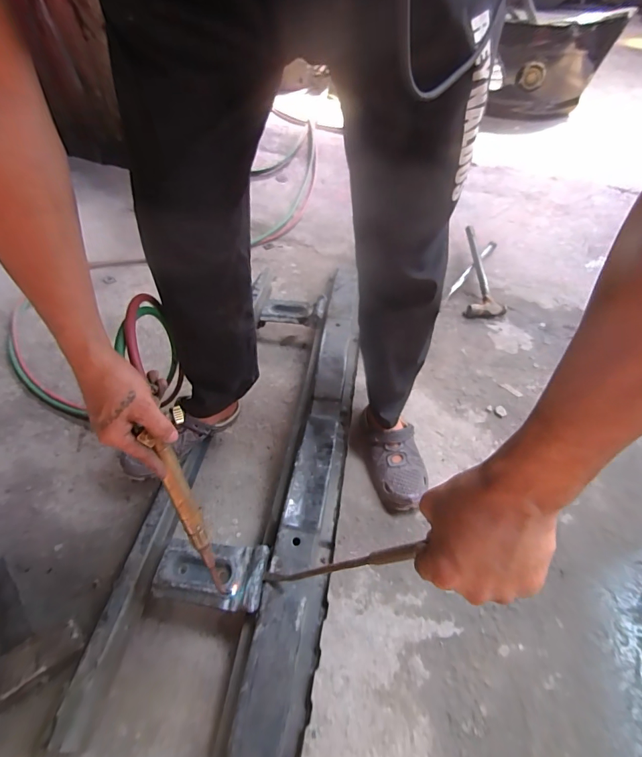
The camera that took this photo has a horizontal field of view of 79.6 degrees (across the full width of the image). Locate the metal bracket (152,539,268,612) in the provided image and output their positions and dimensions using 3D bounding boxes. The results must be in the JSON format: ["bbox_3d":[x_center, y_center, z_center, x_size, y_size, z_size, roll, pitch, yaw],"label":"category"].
[{"bbox_3d":[-0.181,0.317,0.628,0.181,0.039,0.095,6,49,5],"label":"metal bracket"}]

